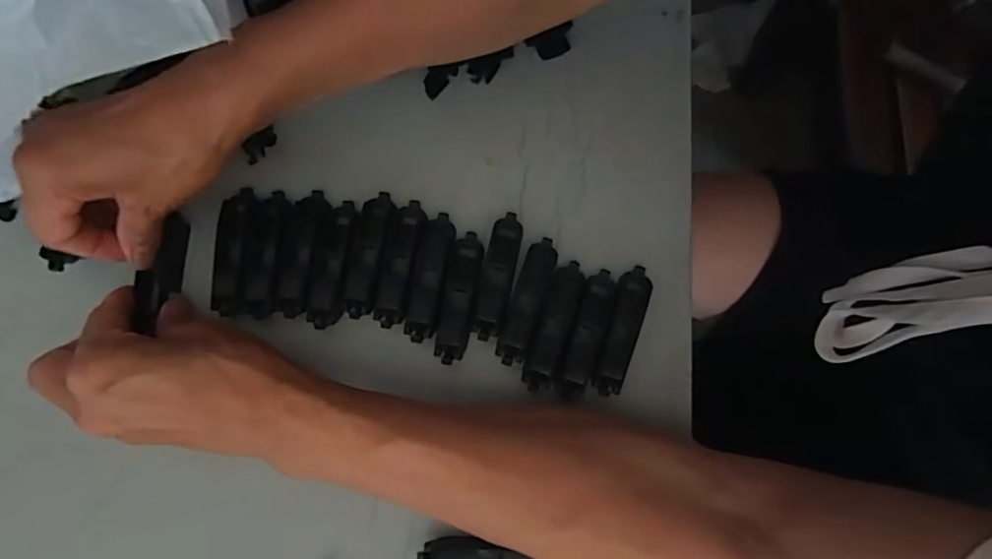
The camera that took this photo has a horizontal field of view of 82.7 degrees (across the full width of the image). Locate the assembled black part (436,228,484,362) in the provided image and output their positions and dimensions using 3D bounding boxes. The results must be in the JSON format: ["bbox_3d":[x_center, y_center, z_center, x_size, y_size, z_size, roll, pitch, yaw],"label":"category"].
[{"bbox_3d":[-0.020,0.008,0.314,0.018,0.006,0.075,7,75,2],"label":"assembled black part"}]

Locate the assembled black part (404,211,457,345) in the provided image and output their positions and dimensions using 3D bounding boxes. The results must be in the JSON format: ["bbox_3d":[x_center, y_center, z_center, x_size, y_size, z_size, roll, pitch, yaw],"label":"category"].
[{"bbox_3d":[-0.036,-0.003,0.317,0.019,0.009,0.075,8,75,2],"label":"assembled black part"}]

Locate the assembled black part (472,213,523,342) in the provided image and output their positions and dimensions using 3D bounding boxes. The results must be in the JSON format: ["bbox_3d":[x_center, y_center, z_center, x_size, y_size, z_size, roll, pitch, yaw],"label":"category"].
[{"bbox_3d":[0.001,-0.004,0.318,0.019,0.007,0.075,11,75,3],"label":"assembled black part"}]

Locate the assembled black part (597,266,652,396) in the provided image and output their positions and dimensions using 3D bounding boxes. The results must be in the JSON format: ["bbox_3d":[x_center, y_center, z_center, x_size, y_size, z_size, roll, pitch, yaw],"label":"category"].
[{"bbox_3d":[0.071,0.027,0.313,0.018,0.010,0.075,18,76,5],"label":"assembled black part"}]

